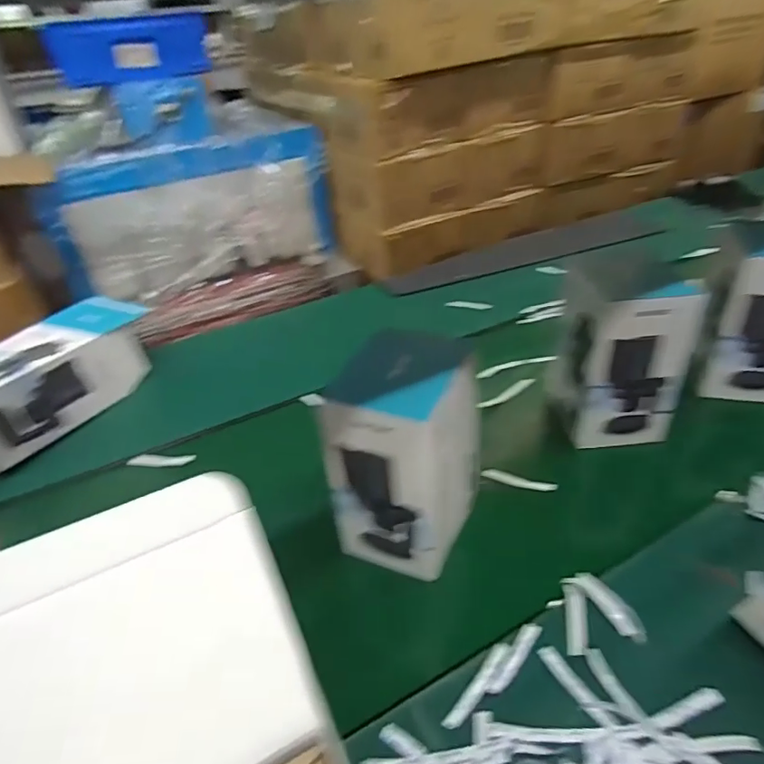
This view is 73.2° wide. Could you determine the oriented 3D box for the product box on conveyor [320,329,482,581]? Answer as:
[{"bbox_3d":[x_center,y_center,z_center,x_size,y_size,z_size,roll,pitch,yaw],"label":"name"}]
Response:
[{"bbox_3d":[0.027,0.079,0.571,0.122,0.213,0.147,12,39,23],"label":"product box on conveyor"}]

